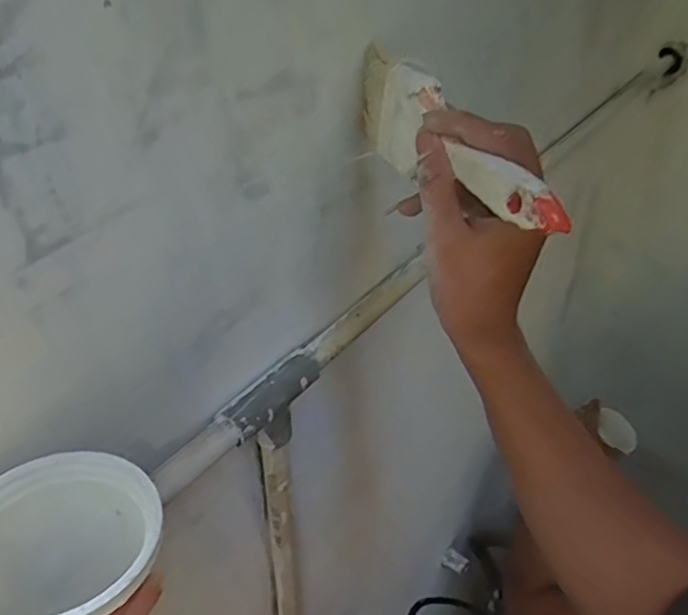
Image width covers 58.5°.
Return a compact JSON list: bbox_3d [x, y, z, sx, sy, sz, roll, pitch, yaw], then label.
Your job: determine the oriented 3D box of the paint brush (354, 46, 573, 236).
[{"bbox_3d":[0.054,-0.092,0.352,0.016,0.059,0.202,-15,44,-20],"label":"paint brush"}]

